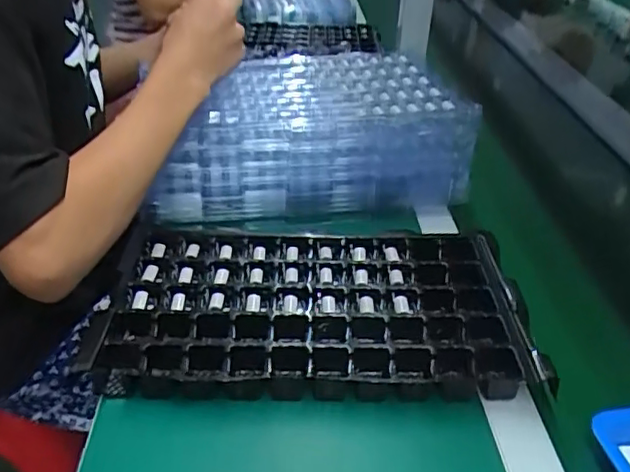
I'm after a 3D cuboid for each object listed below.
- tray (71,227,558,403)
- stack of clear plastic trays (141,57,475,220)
[{"bbox_3d":[-0.001,0.063,0.546,0.364,0.044,0.201,6,33,0],"label":"tray"},{"bbox_3d":[-0.018,-0.134,0.751,0.362,0.105,0.225,-7,39,-8],"label":"stack of clear plastic trays"}]

